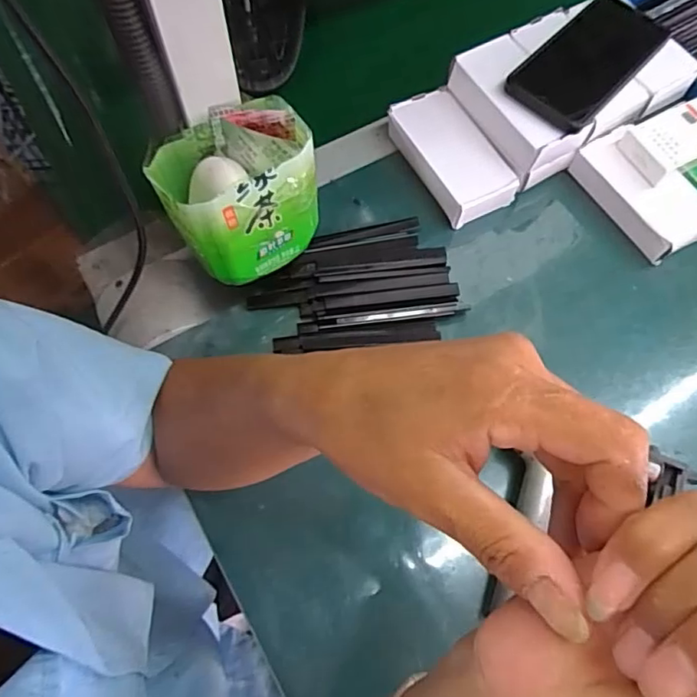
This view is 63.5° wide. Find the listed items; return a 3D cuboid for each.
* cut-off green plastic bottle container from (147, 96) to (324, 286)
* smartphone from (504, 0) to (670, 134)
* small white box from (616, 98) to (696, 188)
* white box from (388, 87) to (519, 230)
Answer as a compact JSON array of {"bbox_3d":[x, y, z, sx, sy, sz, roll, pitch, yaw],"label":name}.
[{"bbox_3d":[-0.077,-0.111,0.406,0.105,0.086,0.082,-25,70,-11],"label":"cut-off green plastic bottle container"},{"bbox_3d":[0.213,-0.255,0.496,0.077,0.015,0.158,40,72,14],"label":"smartphone"},{"bbox_3d":[0.301,-0.189,0.506,0.101,0.020,0.054,-25,71,-12],"label":"small white box"},{"bbox_3d":[0.091,-0.177,0.516,0.065,0.030,0.126,-26,71,-12],"label":"white box"}]

